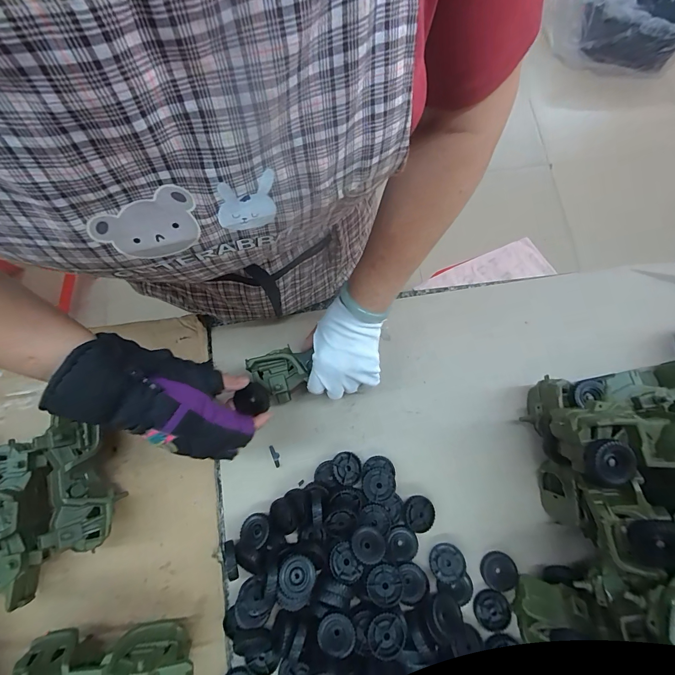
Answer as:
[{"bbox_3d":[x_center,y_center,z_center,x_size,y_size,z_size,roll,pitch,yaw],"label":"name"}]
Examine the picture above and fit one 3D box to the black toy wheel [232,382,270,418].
[{"bbox_3d":[-0.107,0.077,0.430,0.040,0.013,0.034,-20,79,-20],"label":"black toy wheel"}]

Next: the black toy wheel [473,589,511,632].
[{"bbox_3d":[0.196,0.345,0.440,0.040,0.014,0.043,0,76,1],"label":"black toy wheel"}]

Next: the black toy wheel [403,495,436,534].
[{"bbox_3d":[0.109,0.235,0.460,0.041,0.010,0.045,0,76,1],"label":"black toy wheel"}]

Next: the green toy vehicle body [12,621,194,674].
[{"bbox_3d":[-0.260,0.381,0.394,0.188,0.086,0.080,-3,76,0],"label":"green toy vehicle body"}]

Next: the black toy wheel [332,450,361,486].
[{"bbox_3d":[0.014,0.180,0.476,0.039,0.011,0.043,-17,80,-23],"label":"black toy wheel"}]

